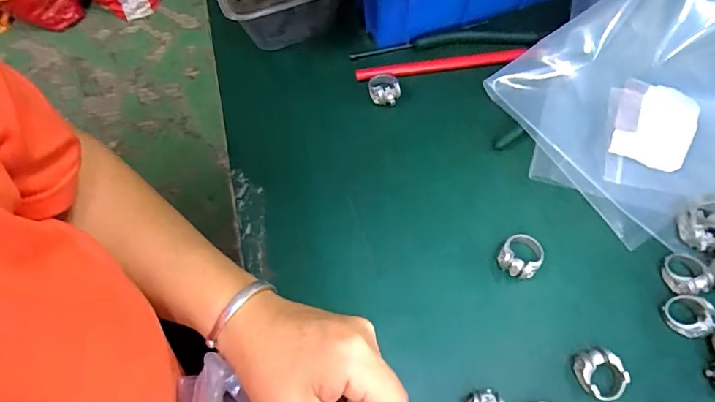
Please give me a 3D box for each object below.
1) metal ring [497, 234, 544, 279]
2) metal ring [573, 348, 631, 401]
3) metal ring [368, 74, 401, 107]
[{"bbox_3d":[0.113,0.039,0.327,0.027,0.017,0.033,30,69,16],"label":"metal ring"},{"bbox_3d":[0.151,0.108,0.292,0.025,0.017,0.029,-16,64,-4],"label":"metal ring"},{"bbox_3d":[0.022,-0.094,0.388,0.024,0.014,0.027,-7,63,0],"label":"metal ring"}]

